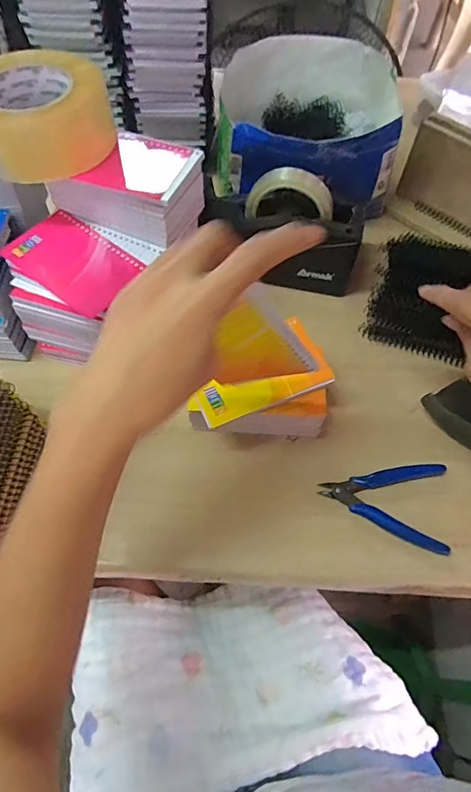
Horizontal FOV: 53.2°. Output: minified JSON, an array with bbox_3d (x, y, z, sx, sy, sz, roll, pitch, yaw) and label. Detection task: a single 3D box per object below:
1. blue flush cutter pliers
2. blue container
[{"bbox_3d":[0.139,0.095,0.443,0.113,0.011,0.082,10,62,5],"label":"blue flush cutter pliers"},{"bbox_3d":[0.087,-0.344,0.595,0.218,0.107,0.235,0,61,-1],"label":"blue container"}]

